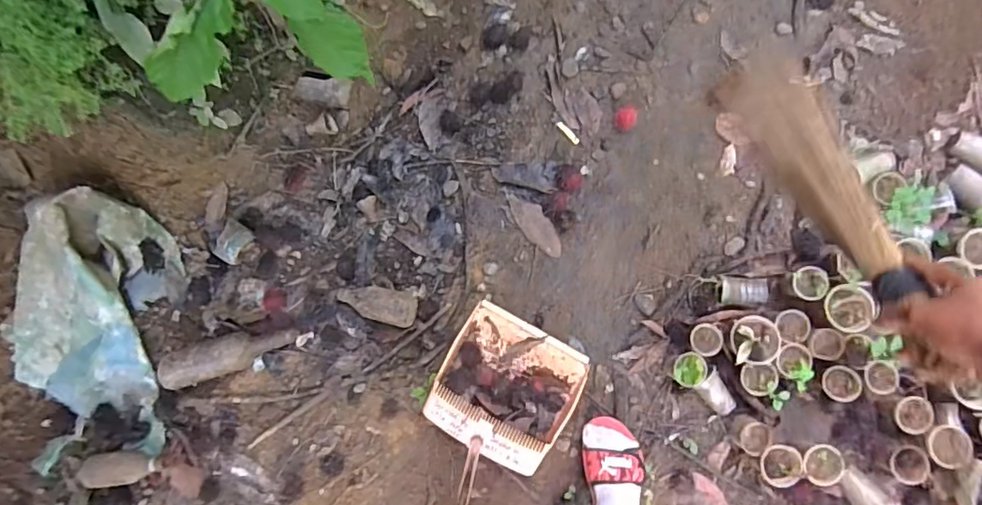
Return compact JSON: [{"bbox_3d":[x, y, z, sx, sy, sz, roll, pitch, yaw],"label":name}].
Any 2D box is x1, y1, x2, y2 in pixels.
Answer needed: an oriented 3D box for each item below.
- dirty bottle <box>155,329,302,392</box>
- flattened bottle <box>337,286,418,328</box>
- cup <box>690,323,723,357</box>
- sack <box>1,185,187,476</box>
[{"bbox_3d":[-0.564,0.219,1.180,0.289,0.070,0.079,-19,83,1],"label":"dirty bottle"},{"bbox_3d":[-0.250,0.108,1.172,0.185,0.054,0.076,10,87,19],"label":"flattened bottle"},{"bbox_3d":[0.443,0.179,1.132,0.069,0.052,0.064,0,84,4],"label":"cup"},{"bbox_3d":[-0.890,0.175,1.191,0.376,0.132,0.602,7,84,5],"label":"sack"}]

